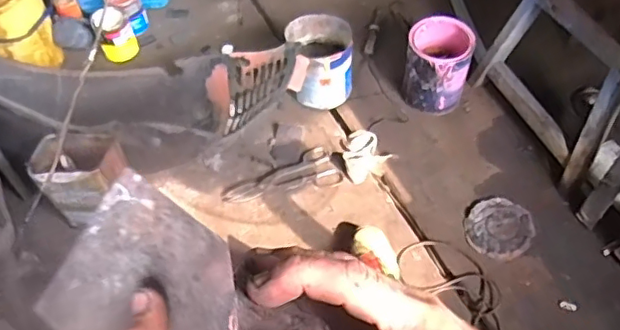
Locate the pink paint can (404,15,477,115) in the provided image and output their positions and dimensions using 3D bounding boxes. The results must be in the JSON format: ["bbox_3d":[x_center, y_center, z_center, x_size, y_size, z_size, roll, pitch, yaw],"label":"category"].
[{"bbox_3d":[0.328,-0.253,1.483,0.151,0.190,0.158,-1,55,2],"label":"pink paint can"}]

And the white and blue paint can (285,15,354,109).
[{"bbox_3d":[0.032,-0.276,1.515,0.152,0.181,0.164,-1,55,2],"label":"white and blue paint can"}]

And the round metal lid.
[{"bbox_3d":[0.437,0.144,1.330,0.147,0.025,0.146,-1,55,2],"label":"round metal lid"}]

